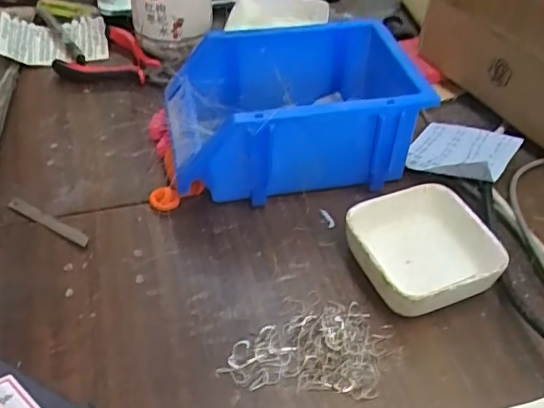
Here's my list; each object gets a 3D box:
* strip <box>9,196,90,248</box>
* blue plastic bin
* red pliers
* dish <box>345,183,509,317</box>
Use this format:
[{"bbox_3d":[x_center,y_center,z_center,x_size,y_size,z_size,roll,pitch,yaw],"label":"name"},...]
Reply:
[{"bbox_3d":[-0.158,0.012,0.407,0.075,0.004,0.010,24,48,21],"label":"strip"},{"bbox_3d":[0.020,-0.075,0.449,0.203,0.082,0.131,-9,45,-11],"label":"blue plastic bin"},{"bbox_3d":[-0.140,-0.129,0.541,0.115,0.026,0.080,30,51,26],"label":"red pliers"},{"bbox_3d":[0.098,0.029,0.378,0.088,0.033,0.085,-16,47,-18],"label":"dish"}]

